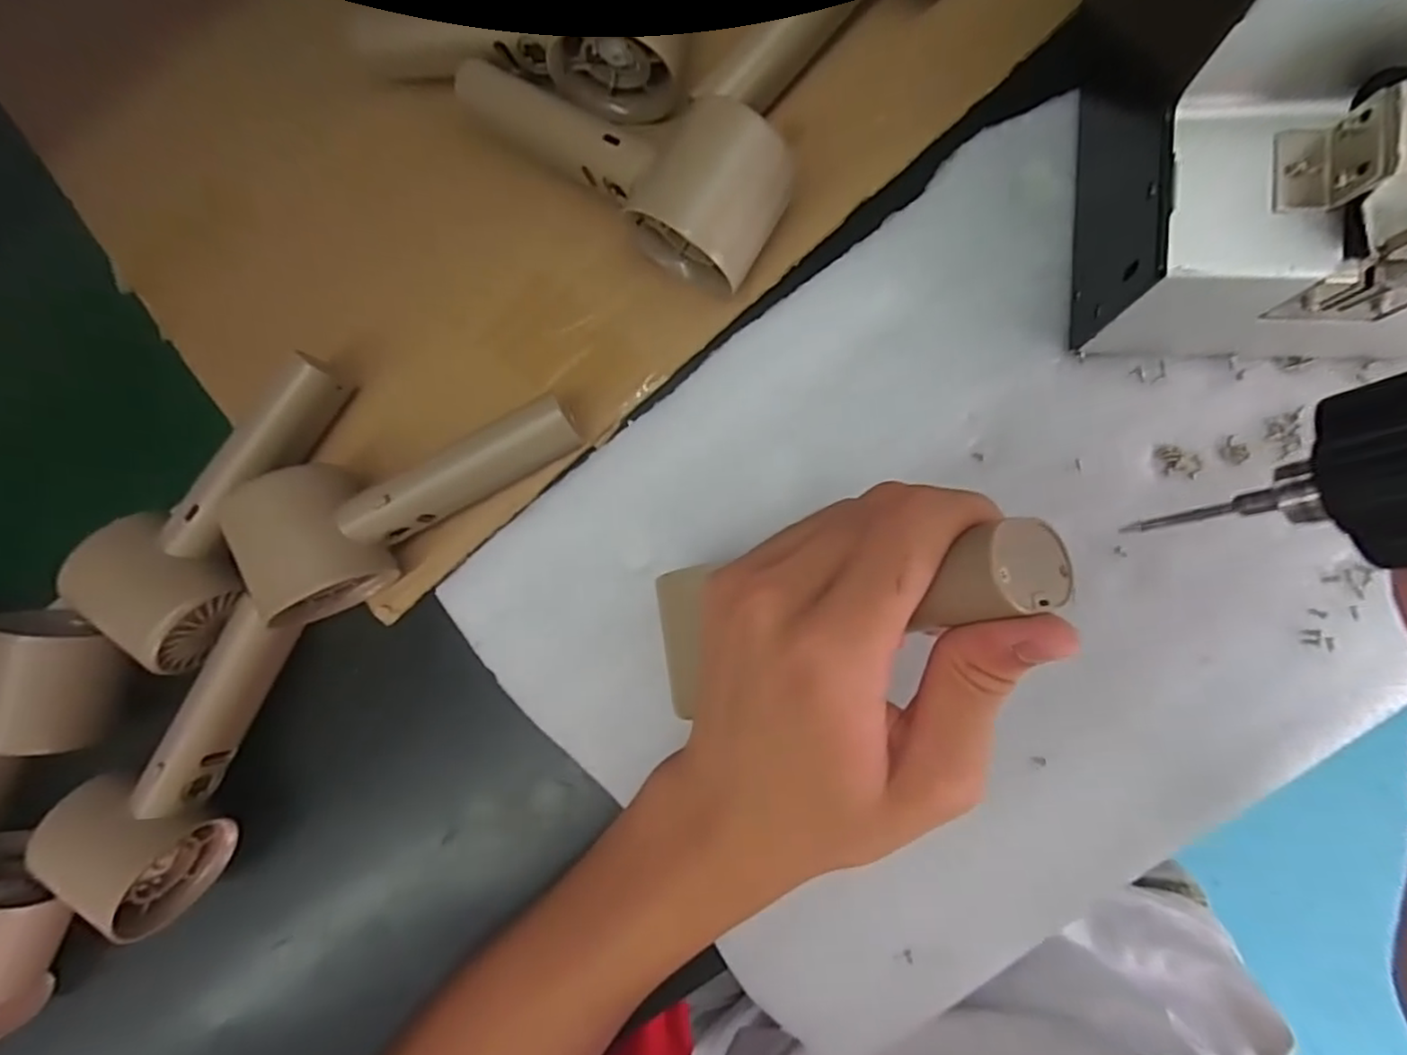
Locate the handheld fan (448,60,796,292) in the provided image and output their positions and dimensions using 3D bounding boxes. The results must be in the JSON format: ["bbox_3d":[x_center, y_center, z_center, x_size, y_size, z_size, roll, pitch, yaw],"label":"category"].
[{"bbox_3d":[-0.039,-0.164,0.292,0.156,0.053,0.054,31,91,9],"label":"handheld fan"}]

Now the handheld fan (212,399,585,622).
[{"bbox_3d":[-0.132,-0.021,0.298,0.147,0.051,0.054,-33,82,5],"label":"handheld fan"}]

